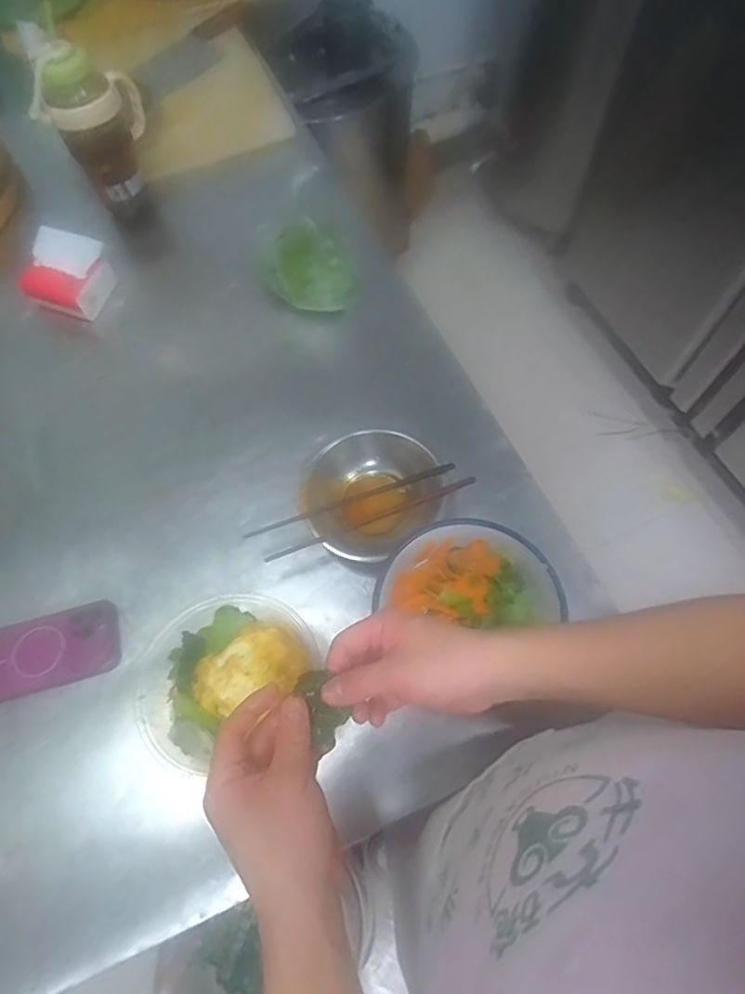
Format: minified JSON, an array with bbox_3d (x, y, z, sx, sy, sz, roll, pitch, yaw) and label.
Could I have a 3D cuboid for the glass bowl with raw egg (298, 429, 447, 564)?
[{"bbox_3d":[0.000,0.001,0.664,0.161,0.066,0.144,-36,69,-13],"label":"glass bowl with raw egg"}]

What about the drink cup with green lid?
[{"bbox_3d":[-0.410,-0.555,0.856,0.094,0.227,0.125,4,66,4],"label":"drink cup with green lid"}]

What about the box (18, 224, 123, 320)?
[{"bbox_3d":[-0.443,-0.330,0.826,0.098,0.068,0.098,13,67,8],"label":"box"}]

